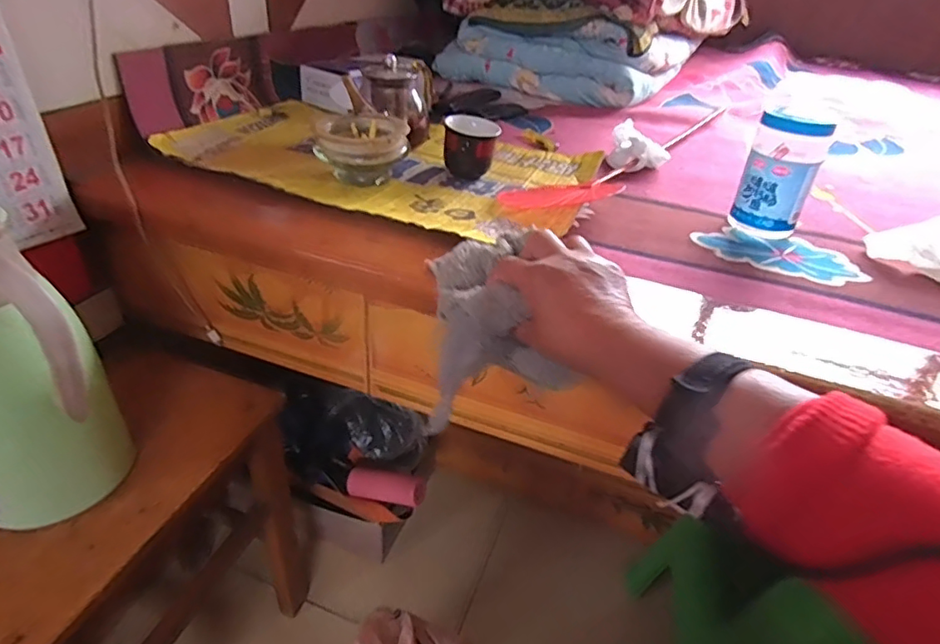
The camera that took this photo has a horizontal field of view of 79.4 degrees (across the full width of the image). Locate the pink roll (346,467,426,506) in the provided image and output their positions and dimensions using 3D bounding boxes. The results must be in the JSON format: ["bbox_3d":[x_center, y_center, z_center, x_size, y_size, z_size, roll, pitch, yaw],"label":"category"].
[{"bbox_3d":[-0.130,0.253,0.891,0.130,0.038,0.047,10,36,5],"label":"pink roll"}]

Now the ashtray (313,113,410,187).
[{"bbox_3d":[-0.126,-0.200,0.662,0.102,0.060,0.093,3,35,-3],"label":"ashtray"}]

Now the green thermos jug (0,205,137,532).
[{"bbox_3d":[-0.370,0.046,0.454,0.122,0.262,0.103,-16,40,-27],"label":"green thermos jug"}]

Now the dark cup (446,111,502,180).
[{"bbox_3d":[0.002,-0.219,0.715,0.071,0.065,0.072,3,35,-3],"label":"dark cup"}]

